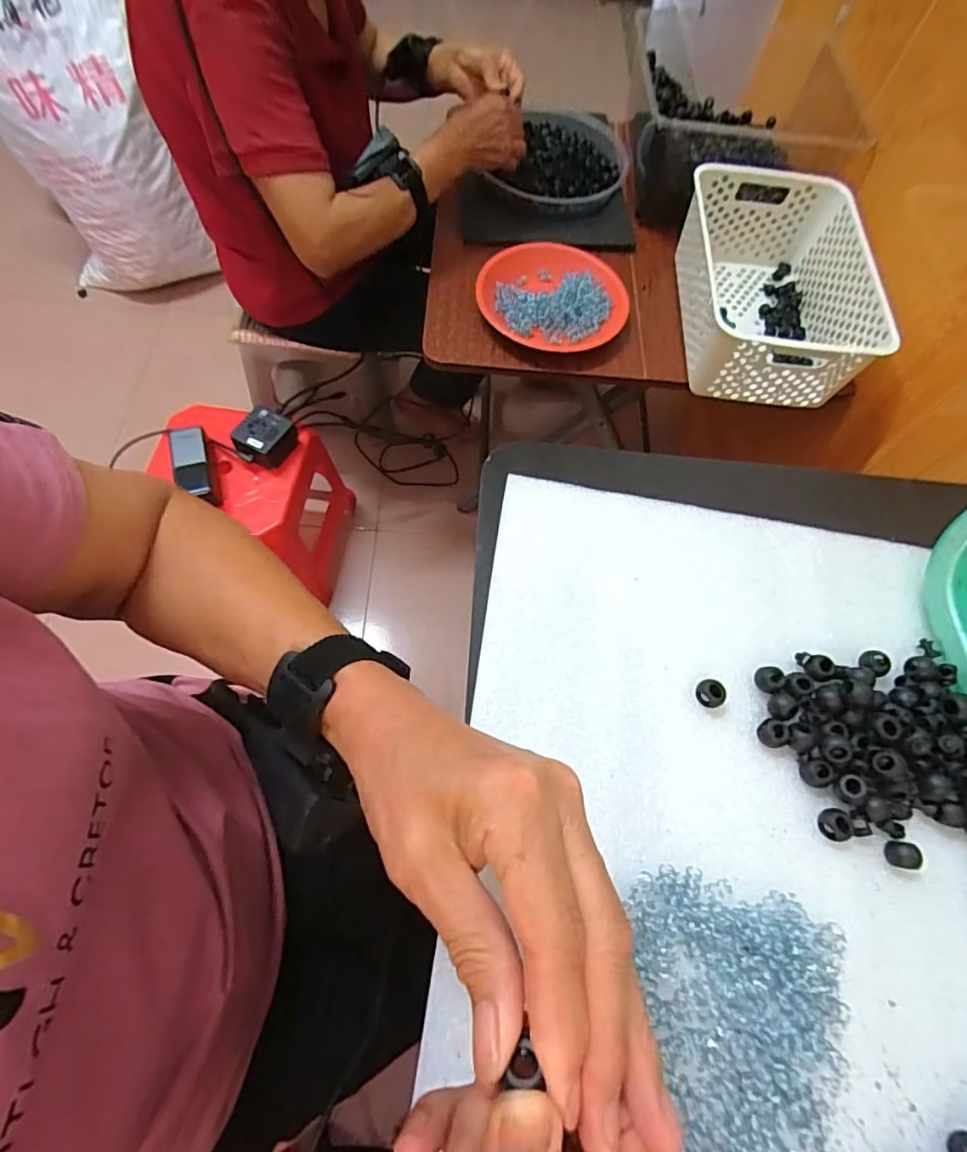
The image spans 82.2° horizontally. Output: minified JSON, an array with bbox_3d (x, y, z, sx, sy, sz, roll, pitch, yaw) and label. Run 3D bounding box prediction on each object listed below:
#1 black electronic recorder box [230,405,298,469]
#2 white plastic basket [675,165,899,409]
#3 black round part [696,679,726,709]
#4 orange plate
[{"bbox_3d":[-0.356,-0.226,0.905,0.078,0.047,0.080,27,67,8],"label":"black electronic recorder box"},{"bbox_3d":[0.367,-0.371,0.711,0.205,0.106,0.323,7,66,-1],"label":"white plastic basket"},{"bbox_3d":[0.128,0.066,0.313,0.013,0.011,0.016,-22,68,-13],"label":"black round part"},{"bbox_3d":[0.093,-0.368,0.741,0.187,0.028,0.189,1,66,-3],"label":"orange plate"}]

